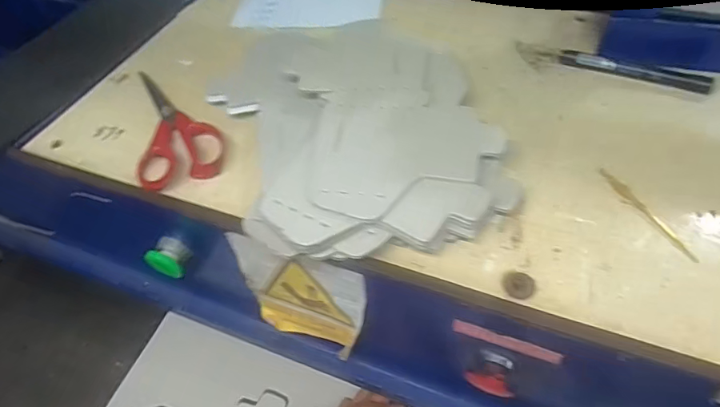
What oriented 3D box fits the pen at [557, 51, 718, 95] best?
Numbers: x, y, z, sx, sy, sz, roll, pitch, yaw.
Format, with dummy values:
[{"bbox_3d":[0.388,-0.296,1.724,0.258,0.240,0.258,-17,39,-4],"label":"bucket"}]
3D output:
[{"bbox_3d":[0.278,-0.135,0.497,0.141,0.016,0.018,21,56,21],"label":"pen"}]

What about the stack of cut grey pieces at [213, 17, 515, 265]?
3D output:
[{"bbox_3d":[-0.012,-0.091,0.477,0.249,0.037,0.346,-15,51,-6],"label":"stack of cut grey pieces"}]

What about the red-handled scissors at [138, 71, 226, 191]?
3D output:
[{"bbox_3d":[-0.189,-0.091,0.511,0.083,0.011,0.186,-14,51,-5],"label":"red-handled scissors"}]

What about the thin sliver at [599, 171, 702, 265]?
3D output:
[{"bbox_3d":[0.233,0.007,0.397,0.012,0.004,0.102,-20,52,-10],"label":"thin sliver"}]

